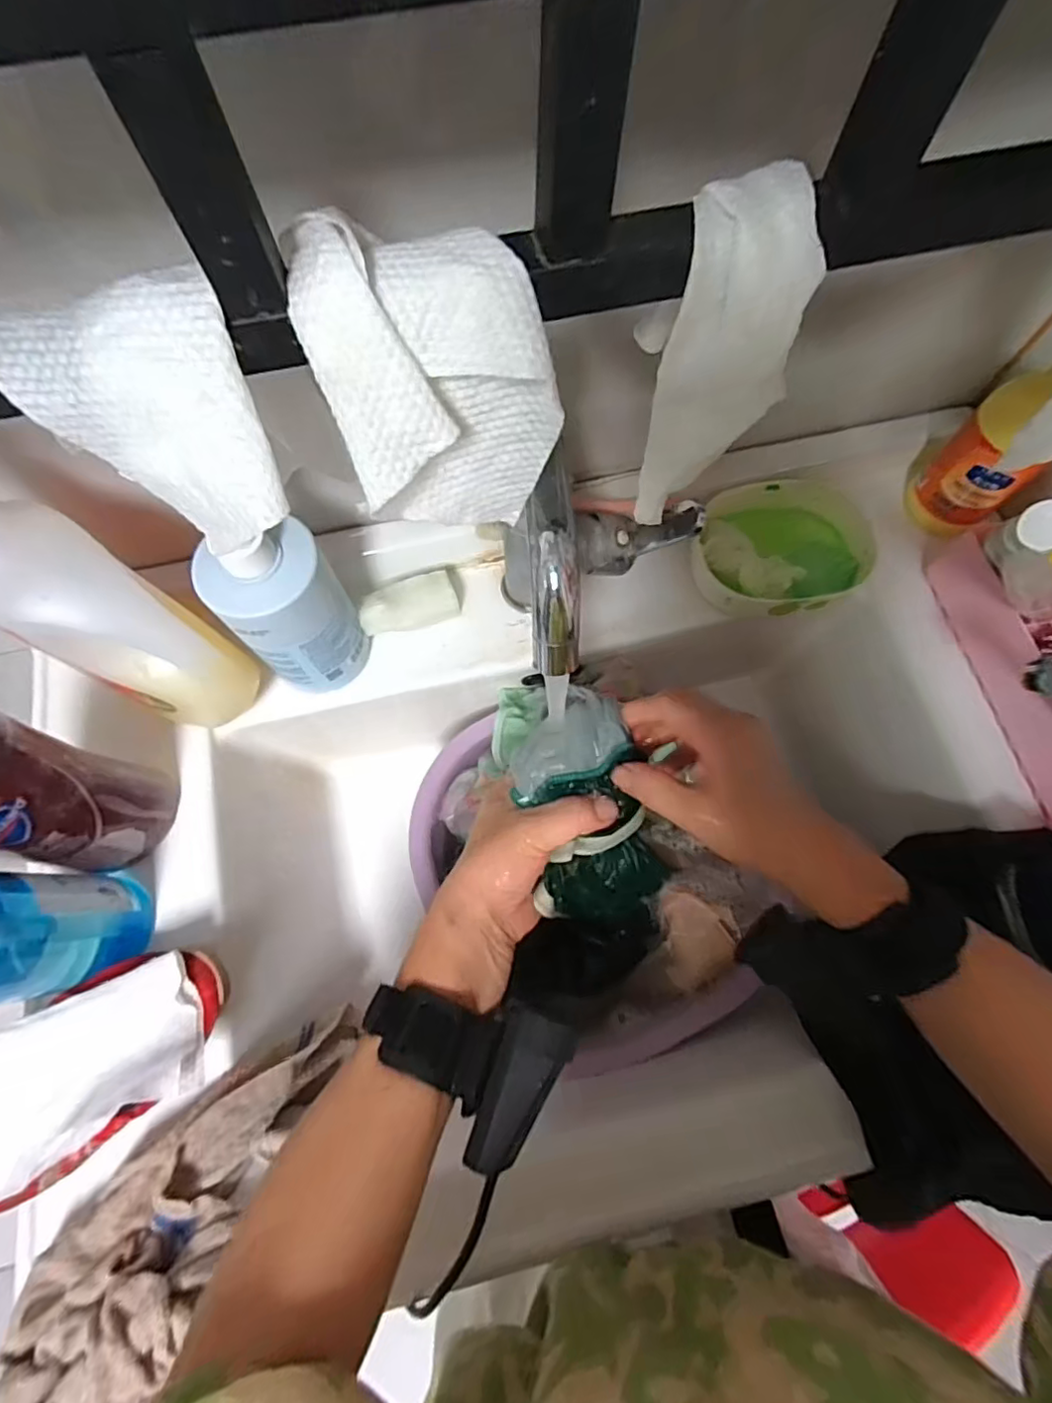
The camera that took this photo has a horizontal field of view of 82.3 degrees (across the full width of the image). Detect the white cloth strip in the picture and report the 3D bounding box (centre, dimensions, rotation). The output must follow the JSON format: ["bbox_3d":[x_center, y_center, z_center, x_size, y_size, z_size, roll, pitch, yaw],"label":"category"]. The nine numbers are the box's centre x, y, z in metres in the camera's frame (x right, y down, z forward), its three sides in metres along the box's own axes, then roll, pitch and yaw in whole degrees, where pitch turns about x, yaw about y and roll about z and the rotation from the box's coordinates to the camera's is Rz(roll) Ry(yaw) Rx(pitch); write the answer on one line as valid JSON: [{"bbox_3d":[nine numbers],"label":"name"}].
[{"bbox_3d":[0.065,-0.119,0.214,0.048,0.111,0.016,21,32,7],"label":"white cloth strip"}]

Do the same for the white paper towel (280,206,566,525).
[{"bbox_3d":[-0.032,-0.109,0.217,0.074,0.094,0.059,-25,74,-8],"label":"white paper towel"}]

